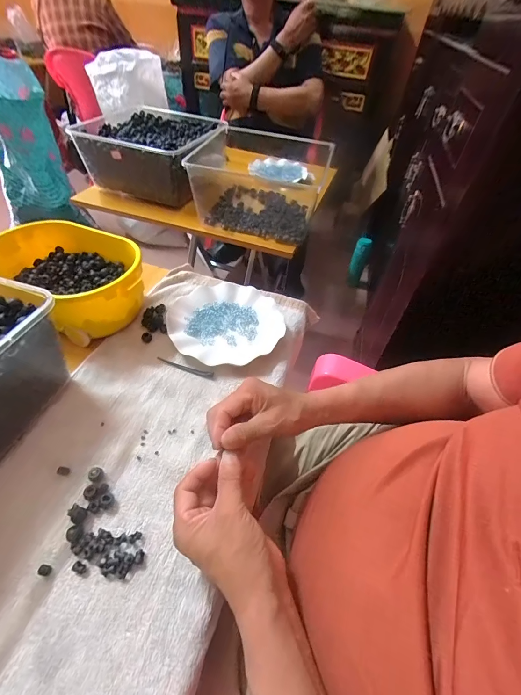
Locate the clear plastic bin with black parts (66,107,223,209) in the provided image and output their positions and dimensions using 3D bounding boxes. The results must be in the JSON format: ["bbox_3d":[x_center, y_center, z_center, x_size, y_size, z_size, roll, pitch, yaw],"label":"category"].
[{"bbox_3d":[-0.277,-0.506,0.851,0.287,0.142,0.294,15,48,8],"label":"clear plastic bin with black parts"}]

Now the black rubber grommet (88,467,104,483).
[{"bbox_3d":[-0.187,0.144,0.363,0.017,0.007,0.015,33,53,23],"label":"black rubber grommet"}]

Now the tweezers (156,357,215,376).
[{"bbox_3d":[-0.112,0.030,0.474,0.089,0.010,0.007,16,49,10],"label":"tweezers"}]

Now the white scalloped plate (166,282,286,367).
[{"bbox_3d":[-0.058,-0.045,0.530,0.179,0.021,0.176,3,48,-3],"label":"white scalloped plate"}]

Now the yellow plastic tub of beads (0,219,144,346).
[{"bbox_3d":[-0.295,-0.105,0.511,0.237,0.102,0.160,24,50,16],"label":"yellow plastic tub of beads"}]

